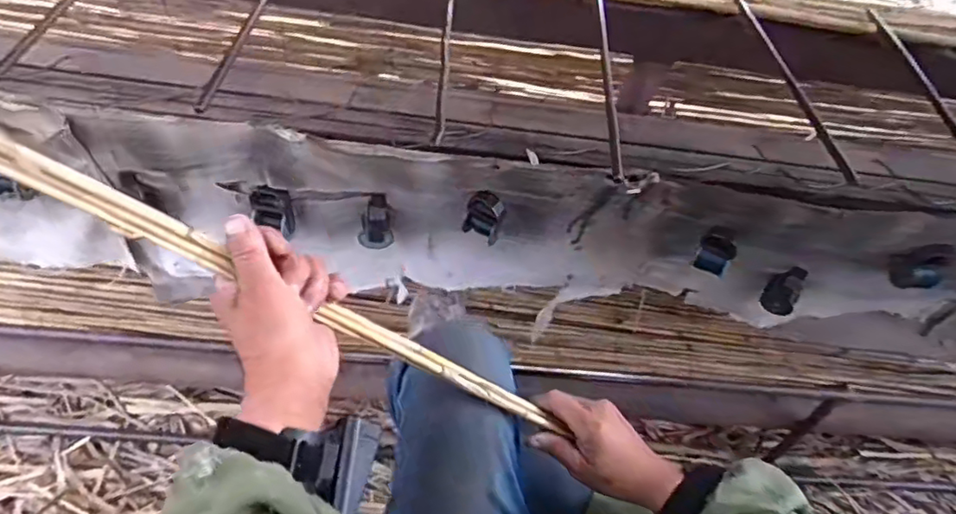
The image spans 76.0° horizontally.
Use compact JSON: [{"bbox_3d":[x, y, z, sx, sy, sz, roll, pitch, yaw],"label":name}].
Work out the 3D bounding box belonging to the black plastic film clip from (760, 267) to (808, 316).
[{"bbox_3d":[0.468,0.050,0.935,0.050,0.092,0.032,38,61,16],"label":"black plastic film clip"}]

